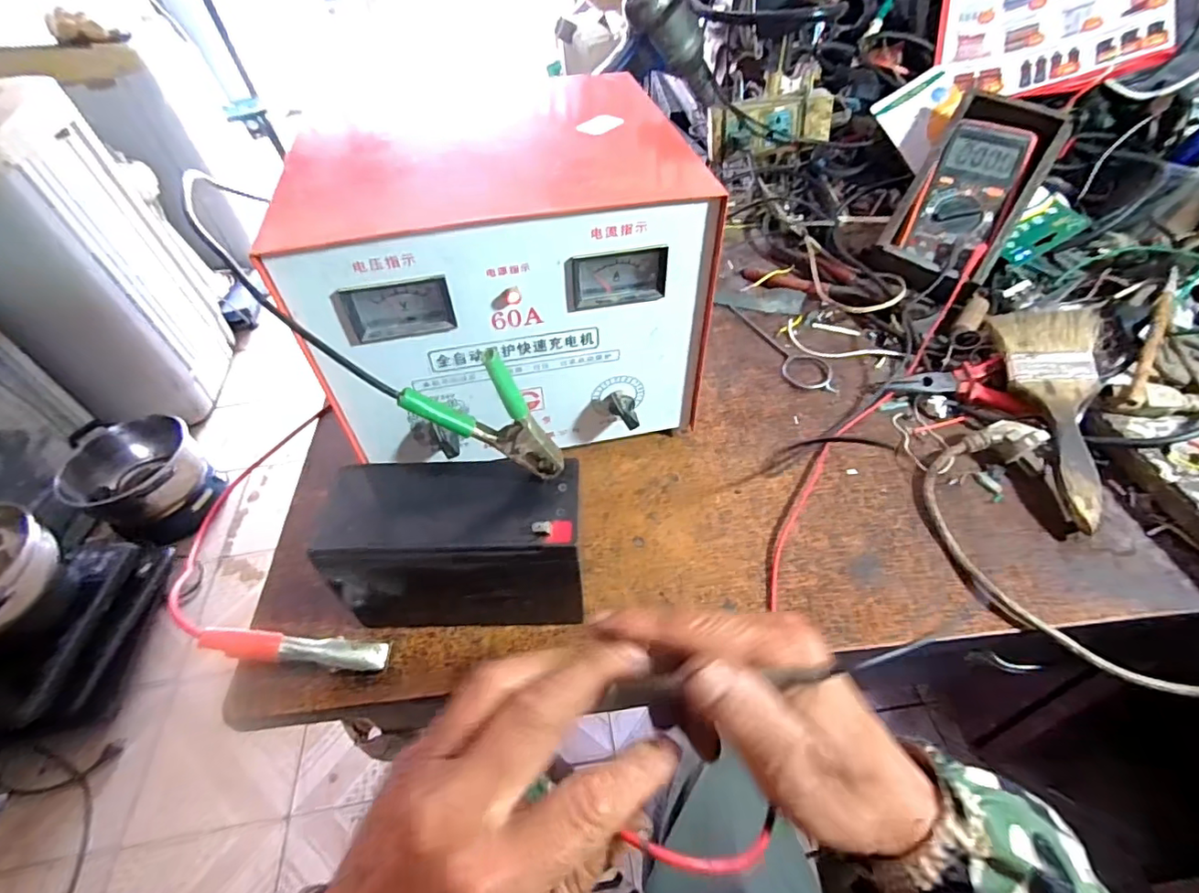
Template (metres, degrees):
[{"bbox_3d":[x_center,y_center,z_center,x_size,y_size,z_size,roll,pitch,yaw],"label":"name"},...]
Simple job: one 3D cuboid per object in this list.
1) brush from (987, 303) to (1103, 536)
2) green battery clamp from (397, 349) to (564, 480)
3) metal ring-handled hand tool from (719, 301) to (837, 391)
[{"bbox_3d":[0.370,-0.031,0.444,0.071,0.021,0.199,4,63,10],"label":"brush"},{"bbox_3d":[-0.059,-0.008,0.312,0.056,0.090,0.016,-26,38,11],"label":"green battery clamp"},{"bbox_3d":[0.173,-0.102,0.565,0.045,0.008,0.163,-33,57,-15],"label":"metal ring-handled hand tool"}]

